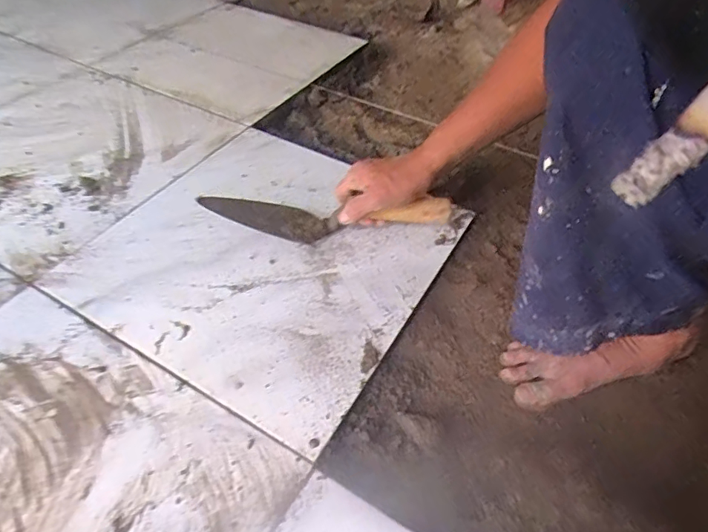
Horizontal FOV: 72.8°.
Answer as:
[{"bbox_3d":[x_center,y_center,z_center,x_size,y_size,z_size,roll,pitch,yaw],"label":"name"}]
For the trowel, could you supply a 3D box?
[{"bbox_3d":[-0.032,-0.071,0.600,0.301,0.050,0.080,-2,47,4],"label":"trowel"}]

